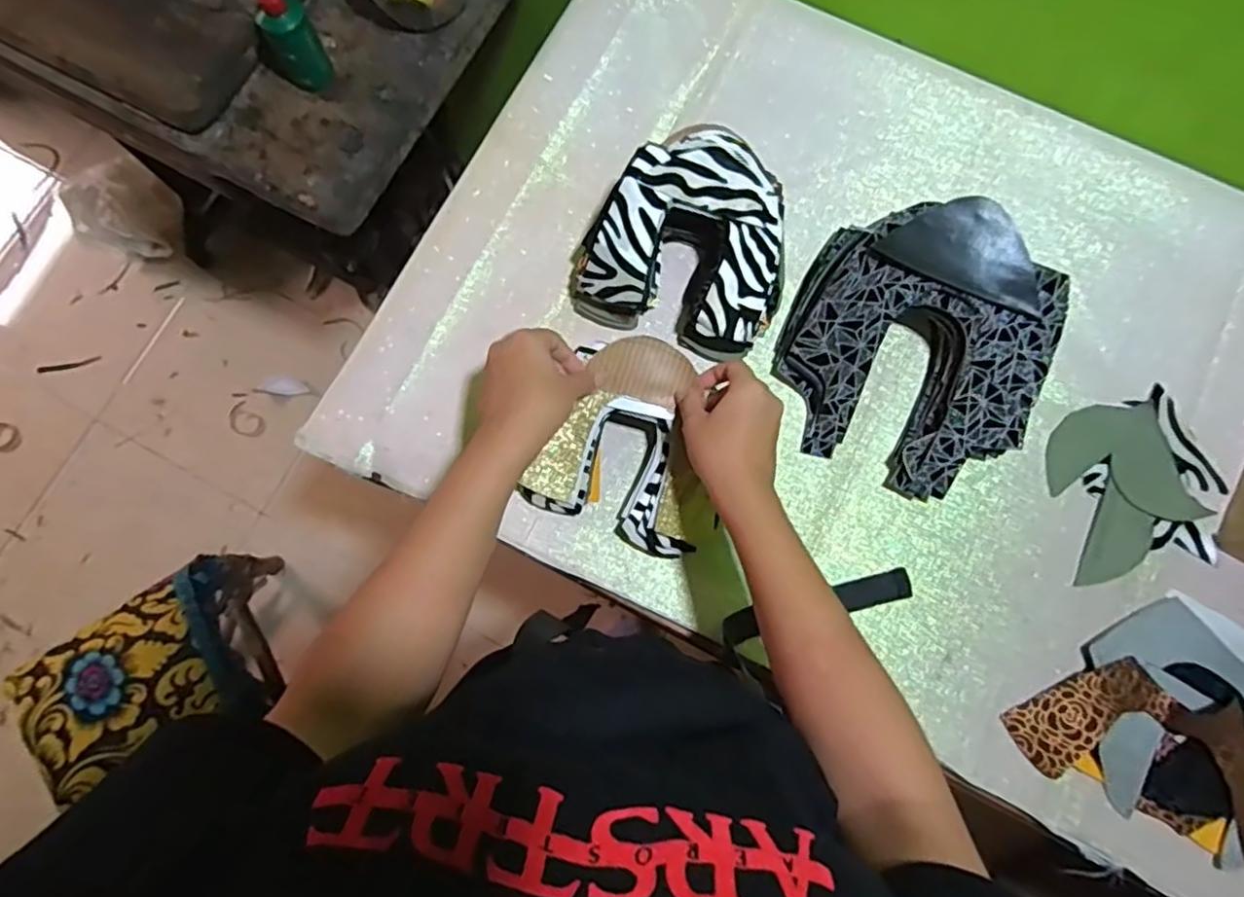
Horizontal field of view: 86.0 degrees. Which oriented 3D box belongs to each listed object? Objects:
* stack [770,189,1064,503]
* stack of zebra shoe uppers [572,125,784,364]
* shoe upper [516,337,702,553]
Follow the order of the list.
[{"bbox_3d":[0.241,-0.082,0.548,0.198,0.100,0.200,22,80,5],"label":"stack"},{"bbox_3d":[0.062,-0.178,0.572,0.170,0.089,0.156,22,80,5],"label":"stack of zebra shoe uppers"},{"bbox_3d":[0.011,-0.003,0.549,0.141,0.069,0.150,21,80,5],"label":"shoe upper"}]

